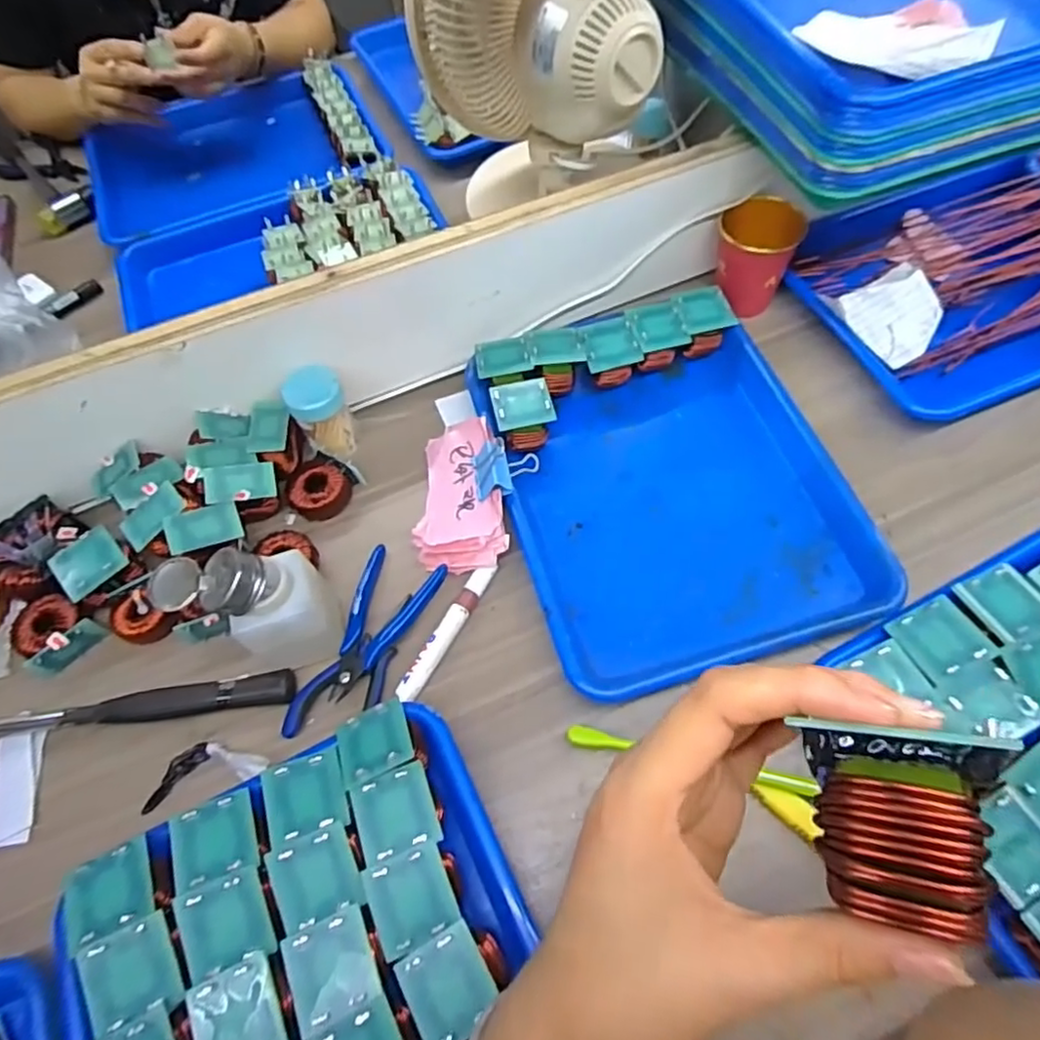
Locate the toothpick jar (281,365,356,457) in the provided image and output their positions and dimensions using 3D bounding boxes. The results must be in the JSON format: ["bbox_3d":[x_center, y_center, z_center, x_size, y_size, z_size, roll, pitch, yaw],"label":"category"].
[{"bbox_3d":[-0.163,-0.087,0.538,0.045,0.067,0.048,-1,61,2],"label":"toothpick jar"}]

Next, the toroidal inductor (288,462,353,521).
[{"bbox_3d":[-0.165,-0.026,0.532,0.049,0.023,0.045,-1,61,2],"label":"toroidal inductor"}]

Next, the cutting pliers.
[{"bbox_3d":[-0.109,0.089,0.462,0.060,0.016,0.143,18,63,12],"label":"cutting pliers"}]

